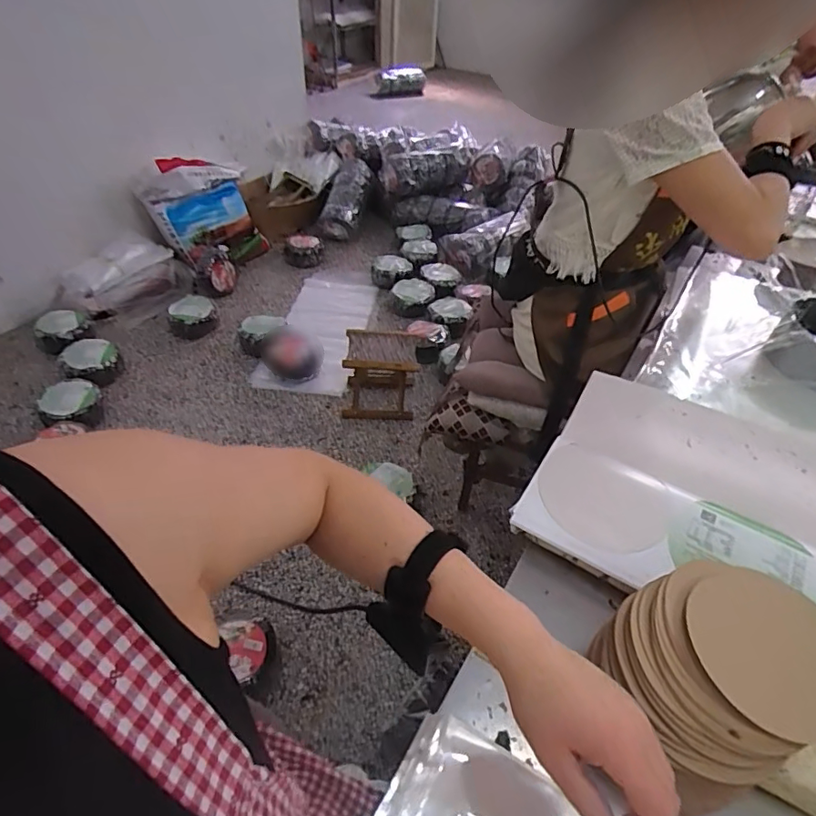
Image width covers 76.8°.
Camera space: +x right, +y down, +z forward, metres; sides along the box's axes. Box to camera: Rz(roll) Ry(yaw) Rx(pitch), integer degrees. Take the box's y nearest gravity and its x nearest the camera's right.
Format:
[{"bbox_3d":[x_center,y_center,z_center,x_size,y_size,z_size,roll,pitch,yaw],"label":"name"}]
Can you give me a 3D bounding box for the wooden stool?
[{"bbox_3d":[-0.100,-0.119,1.786,0.261,0.234,0.218,-4,45,-5],"label":"wooden stool"}]

